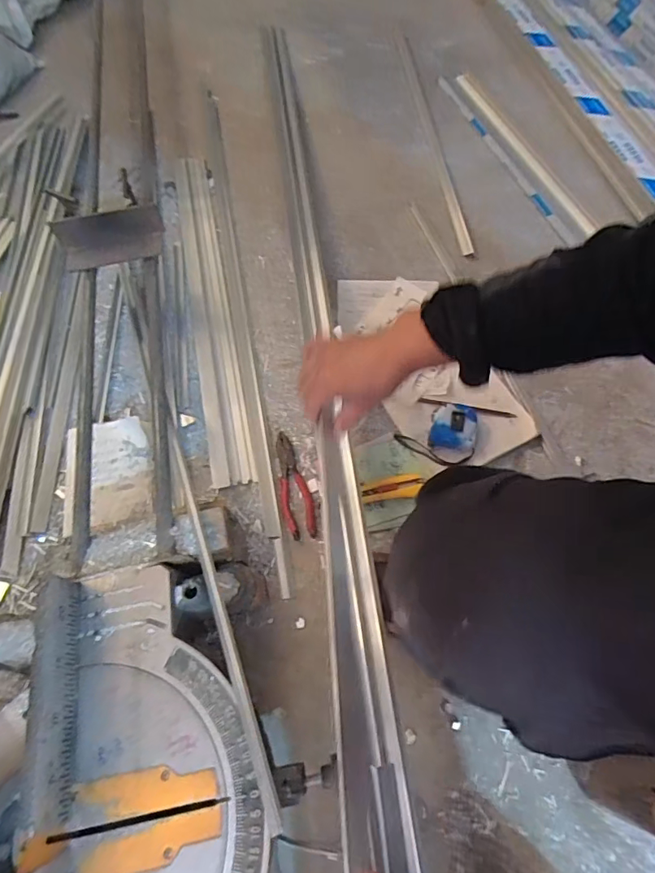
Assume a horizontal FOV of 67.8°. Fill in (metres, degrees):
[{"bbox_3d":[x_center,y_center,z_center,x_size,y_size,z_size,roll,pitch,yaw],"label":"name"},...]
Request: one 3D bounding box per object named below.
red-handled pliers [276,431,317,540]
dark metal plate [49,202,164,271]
[{"bbox_3d":[-0.051,0.072,0.752,0.049,0.008,0.169,-9,63,-1],"label":"red-handled pliers"},{"bbox_3d":[-0.371,-0.342,0.836,0.178,0.016,0.084,-10,104,1],"label":"dark metal plate"}]

